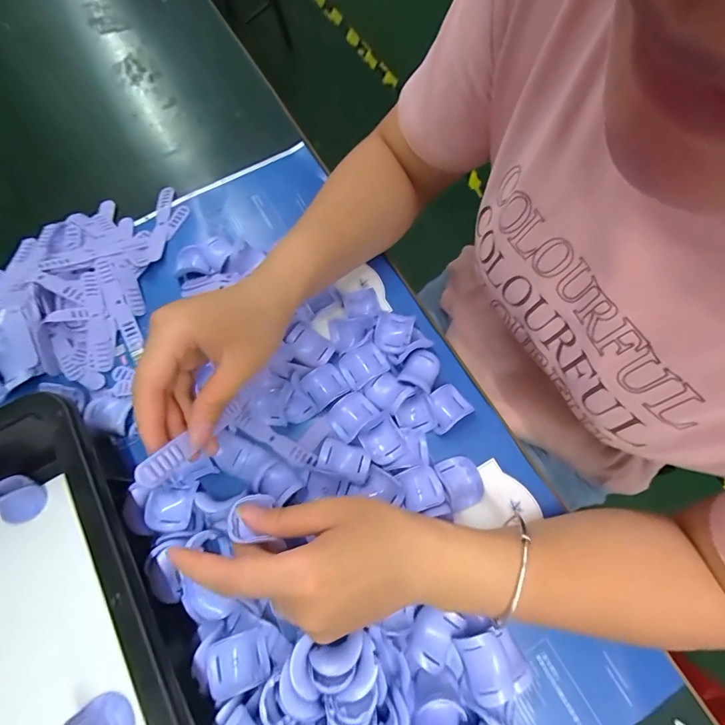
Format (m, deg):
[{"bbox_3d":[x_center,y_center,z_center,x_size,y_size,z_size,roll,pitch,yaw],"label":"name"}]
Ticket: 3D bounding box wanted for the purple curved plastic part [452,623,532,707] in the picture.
[{"bbox_3d":[0.085,0.195,0.262,0.039,0.023,0.041,-21,72,-5],"label":"purple curved plastic part"}]

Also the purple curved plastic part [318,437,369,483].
[{"bbox_3d":[-0.014,0.076,0.310,0.040,0.008,0.024,17,73,7],"label":"purple curved plastic part"}]

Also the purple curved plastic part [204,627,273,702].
[{"bbox_3d":[-0.080,0.194,0.258,0.038,0.016,0.031,-11,57,-22],"label":"purple curved plastic part"}]

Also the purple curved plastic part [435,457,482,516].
[{"bbox_3d":[0.076,0.093,0.307,0.031,0.016,0.039,-19,72,-4],"label":"purple curved plastic part"}]

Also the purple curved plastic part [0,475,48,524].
[{"bbox_3d":[-0.261,0.100,0.294,0.035,0.024,0.032,-1,72,2],"label":"purple curved plastic part"}]

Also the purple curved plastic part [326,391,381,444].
[{"bbox_3d":[-0.008,0.042,0.321,0.038,0.010,0.029,-41,75,-11],"label":"purple curved plastic part"}]

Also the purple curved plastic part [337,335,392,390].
[{"bbox_3d":[0.001,0.001,0.335,0.038,0.010,0.031,-30,73,-8],"label":"purple curved plastic part"}]

